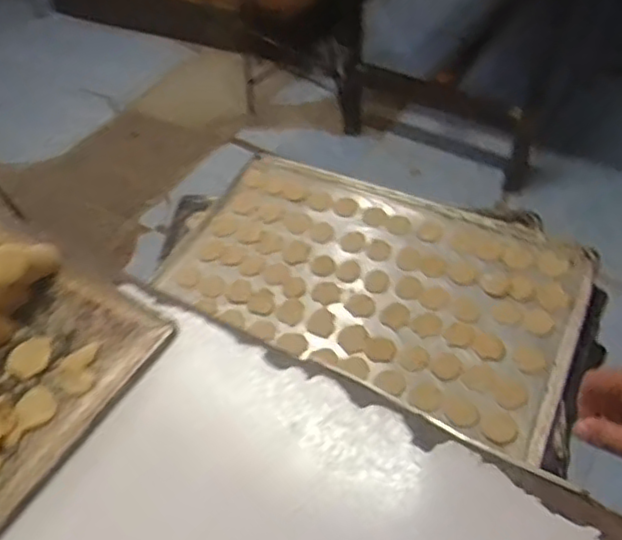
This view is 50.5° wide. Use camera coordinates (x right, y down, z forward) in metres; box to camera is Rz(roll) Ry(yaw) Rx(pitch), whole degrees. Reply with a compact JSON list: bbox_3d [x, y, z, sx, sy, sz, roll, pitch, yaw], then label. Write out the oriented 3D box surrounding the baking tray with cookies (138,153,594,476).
[{"bbox_3d":[0.070,0.005,0.751,0.445,0.031,0.274,19,53,21],"label":"baking tray with cookies"}]

